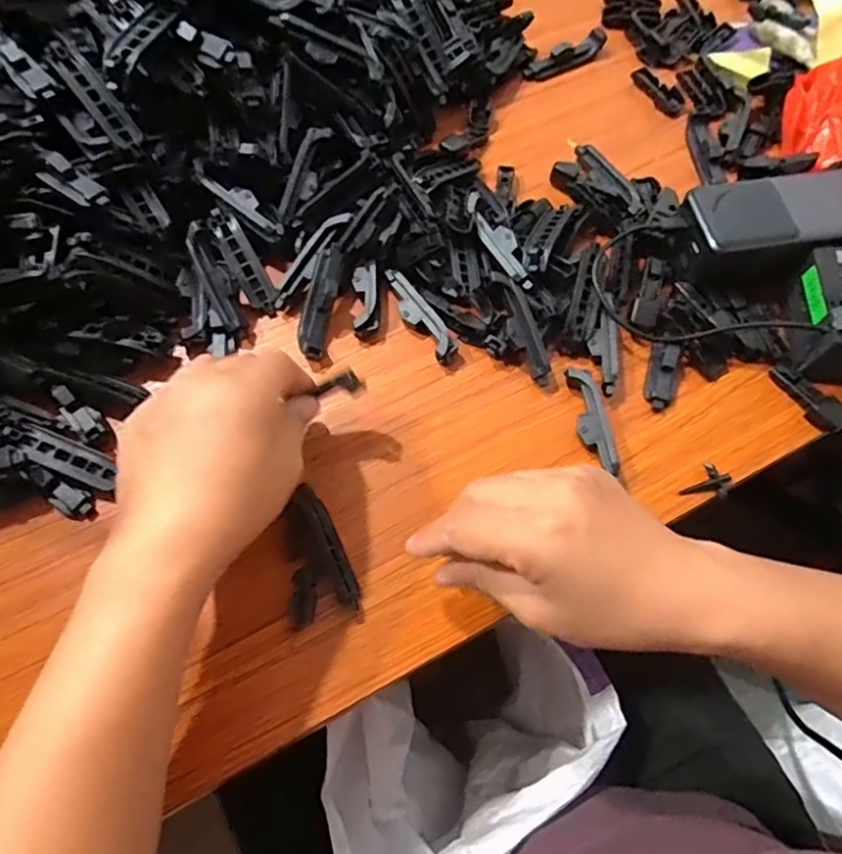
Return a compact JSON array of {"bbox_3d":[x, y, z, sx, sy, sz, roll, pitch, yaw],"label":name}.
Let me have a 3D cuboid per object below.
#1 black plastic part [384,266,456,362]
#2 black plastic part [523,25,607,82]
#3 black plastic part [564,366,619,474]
[{"bbox_3d":[-0.002,-0.072,0.377,0.017,0.017,0.072,-34,69,-14],"label":"black plastic part"},{"bbox_3d":[0.119,-0.305,0.483,0.075,0.016,0.017,-27,68,-11],"label":"black plastic part"},{"bbox_3d":[0.100,-0.004,0.346,0.016,0.016,0.067,-5,65,-2],"label":"black plastic part"}]

